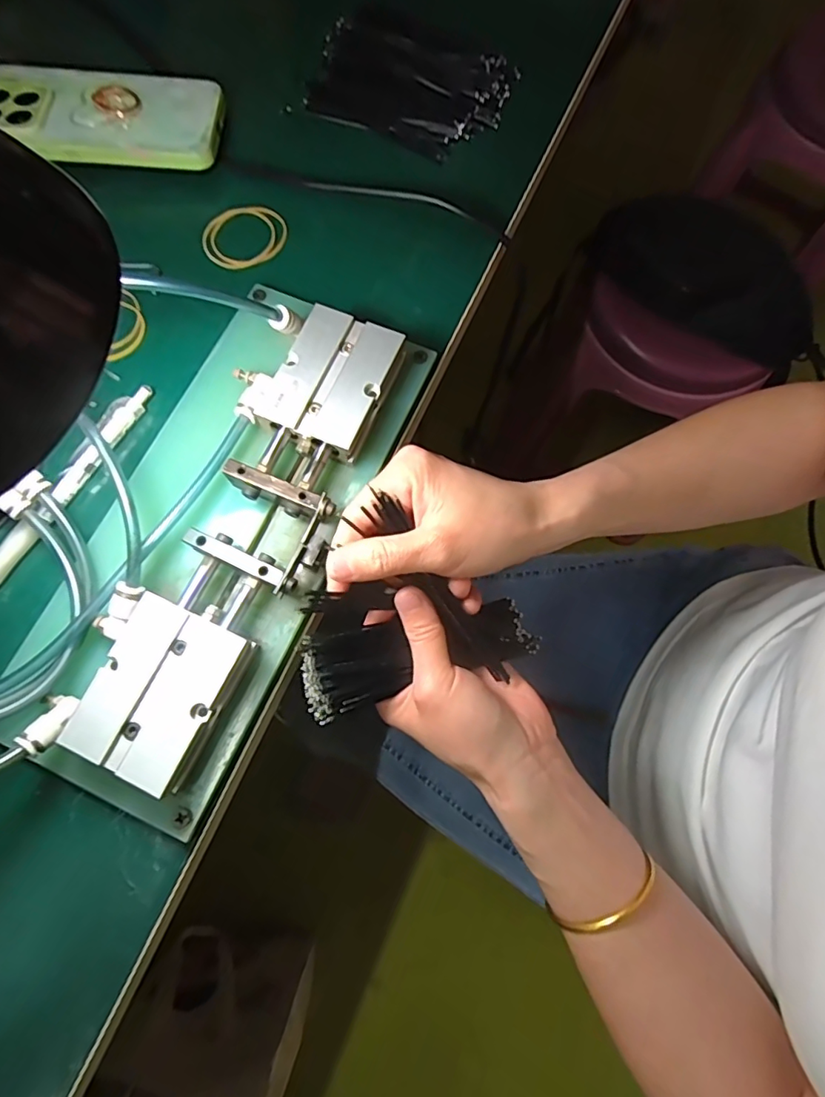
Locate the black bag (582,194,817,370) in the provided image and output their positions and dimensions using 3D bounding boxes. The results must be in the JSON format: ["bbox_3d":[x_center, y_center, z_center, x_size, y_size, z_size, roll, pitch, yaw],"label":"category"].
[{"bbox_3d":[0.348,-0.325,0.628,0.286,0.092,0.085,29,76,6],"label":"black bag"}]

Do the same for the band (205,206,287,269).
[{"bbox_3d":[-0.107,-0.201,0.339,0.054,0.004,0.046,-22,77,-7],"label":"band"}]

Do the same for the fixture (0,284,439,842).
[{"bbox_3d":[-0.100,-0.018,0.273,0.130,0.036,0.276,24,76,5],"label":"fixture"}]

